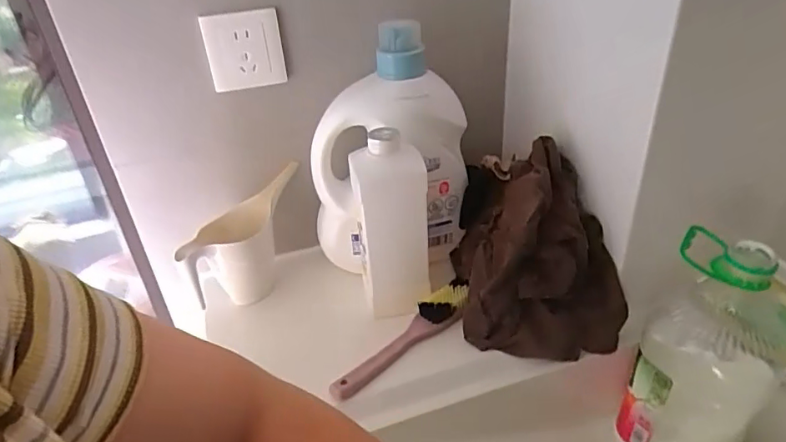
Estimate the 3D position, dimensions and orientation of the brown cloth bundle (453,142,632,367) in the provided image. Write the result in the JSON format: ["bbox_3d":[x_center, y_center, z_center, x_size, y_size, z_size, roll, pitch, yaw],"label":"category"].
[{"bbox_3d":[0.168,0.020,0.647,0.177,0.171,0.227,-3,34,2],"label":"brown cloth bundle"}]

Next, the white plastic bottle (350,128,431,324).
[{"bbox_3d":[-0.002,0.008,0.617,0.078,0.223,0.053,-8,34,-6],"label":"white plastic bottle"}]

